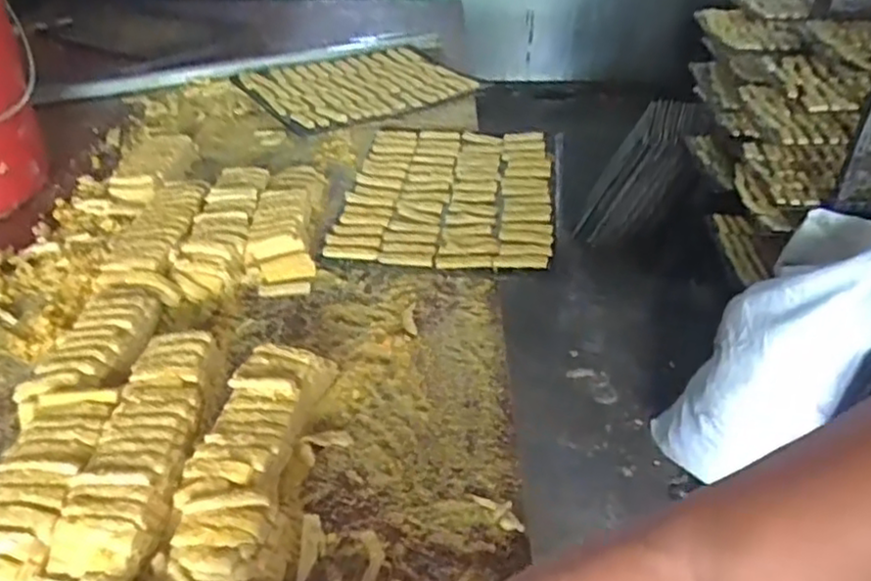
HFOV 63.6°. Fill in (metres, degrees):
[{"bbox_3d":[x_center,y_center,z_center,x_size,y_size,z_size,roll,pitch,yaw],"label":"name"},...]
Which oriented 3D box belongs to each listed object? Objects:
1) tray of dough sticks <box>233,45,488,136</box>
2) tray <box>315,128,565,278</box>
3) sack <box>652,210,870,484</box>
[{"bbox_3d":[-0.162,-0.435,1.465,0.411,0.019,0.358,-24,42,-28],"label":"tray of dough sticks"},{"bbox_3d":[0.028,-0.162,1.104,0.321,0.024,0.420,5,37,8],"label":"tray"},{"bbox_3d":[0.723,0.136,1.513,0.210,0.705,0.254,17,33,-17],"label":"sack"}]

